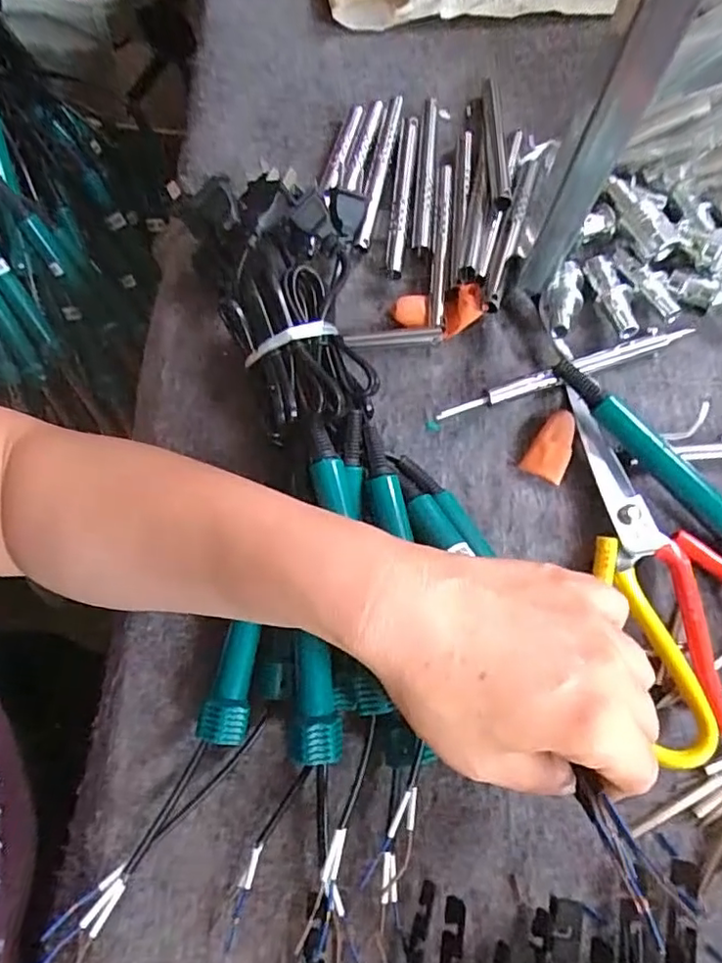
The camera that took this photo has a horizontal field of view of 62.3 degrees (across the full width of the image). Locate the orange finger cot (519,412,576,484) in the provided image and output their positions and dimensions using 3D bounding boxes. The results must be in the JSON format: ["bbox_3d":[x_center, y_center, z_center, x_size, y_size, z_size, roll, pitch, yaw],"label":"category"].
[{"bbox_3d":[0.108,-0.020,0.335,0.022,0.011,0.037,26,79,8],"label":"orange finger cot"}]

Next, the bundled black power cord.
[{"bbox_3d":[-0.039,-0.082,0.326,0.100,0.054,0.176,-9,76,-1],"label":"bundled black power cord"}]

